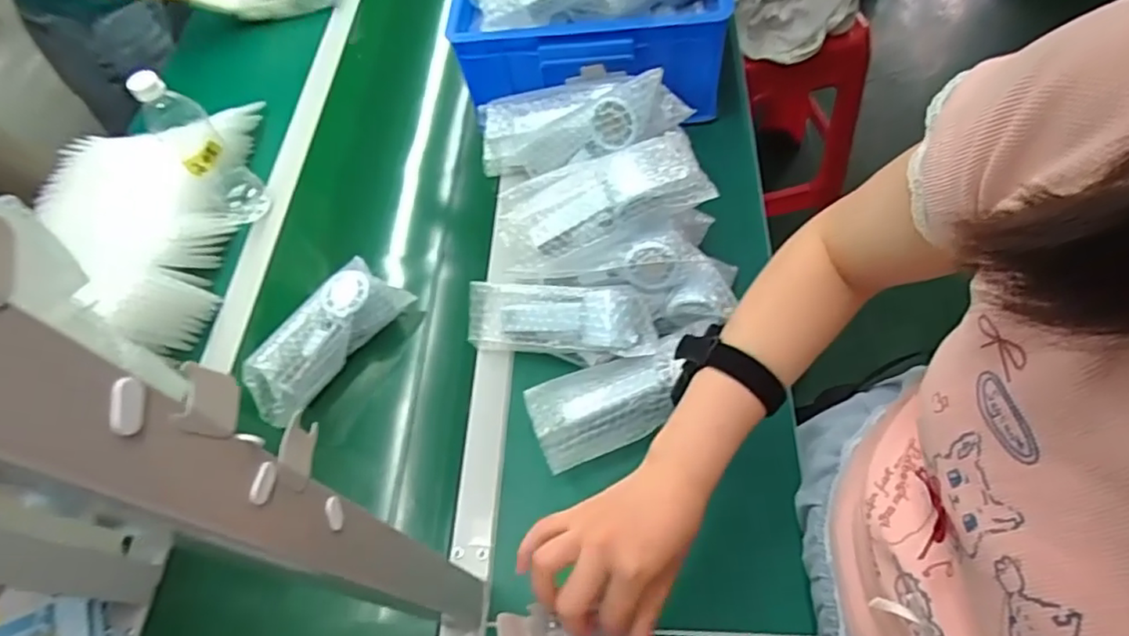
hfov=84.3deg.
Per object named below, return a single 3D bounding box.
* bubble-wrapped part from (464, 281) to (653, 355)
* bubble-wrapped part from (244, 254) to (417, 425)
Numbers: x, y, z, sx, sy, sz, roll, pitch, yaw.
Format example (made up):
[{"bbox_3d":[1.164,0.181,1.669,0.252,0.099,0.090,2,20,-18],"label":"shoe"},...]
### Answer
[{"bbox_3d":[-0.004,0.001,0.675,0.205,0.048,0.071,4,93,24],"label":"bubble-wrapped part"},{"bbox_3d":[-0.271,0.024,0.709,0.076,0.084,0.201,25,66,20],"label":"bubble-wrapped part"}]

